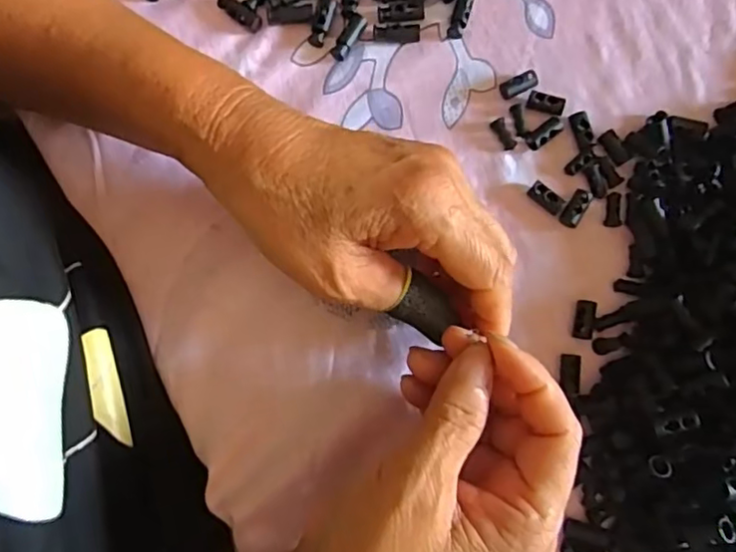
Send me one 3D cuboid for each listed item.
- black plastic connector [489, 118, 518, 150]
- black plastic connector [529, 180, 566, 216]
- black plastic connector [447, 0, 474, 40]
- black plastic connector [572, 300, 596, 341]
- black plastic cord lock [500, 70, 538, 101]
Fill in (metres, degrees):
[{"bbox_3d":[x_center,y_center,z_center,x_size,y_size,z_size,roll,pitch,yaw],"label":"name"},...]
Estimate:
[{"bbox_3d":[0.069,-0.072,0.312,0.007,0.004,0.017,-27,81,-4],"label":"black plastic connector"},{"bbox_3d":[0.088,-0.038,0.303,0.019,0.009,0.007,39,83,7],"label":"black plastic connector"},{"bbox_3d":[0.048,-0.137,0.321,0.009,0.007,0.025,17,81,4],"label":"black plastic connector"},{"bbox_3d":[0.104,0.021,0.294,0.010,0.006,0.018,11,80,2],"label":"black plastic connector"},{"bbox_3d":[0.077,-0.098,0.315,0.020,0.006,0.009,-28,81,-4],"label":"black plastic cord lock"}]

